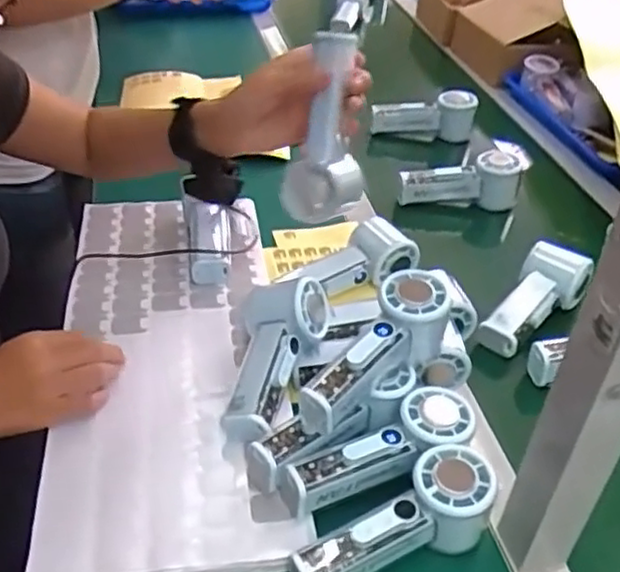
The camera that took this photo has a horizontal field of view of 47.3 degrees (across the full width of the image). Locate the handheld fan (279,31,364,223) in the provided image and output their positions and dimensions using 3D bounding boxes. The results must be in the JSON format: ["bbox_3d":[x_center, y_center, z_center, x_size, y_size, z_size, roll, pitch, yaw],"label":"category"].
[{"bbox_3d":[0.014,-0.122,0.577,0.048,0.144,0.072,17,39,15],"label":"handheld fan"}]

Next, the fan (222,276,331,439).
[{"bbox_3d":[-0.029,0.053,0.599,0.078,0.068,0.165,7,37,3],"label":"fan"}]

